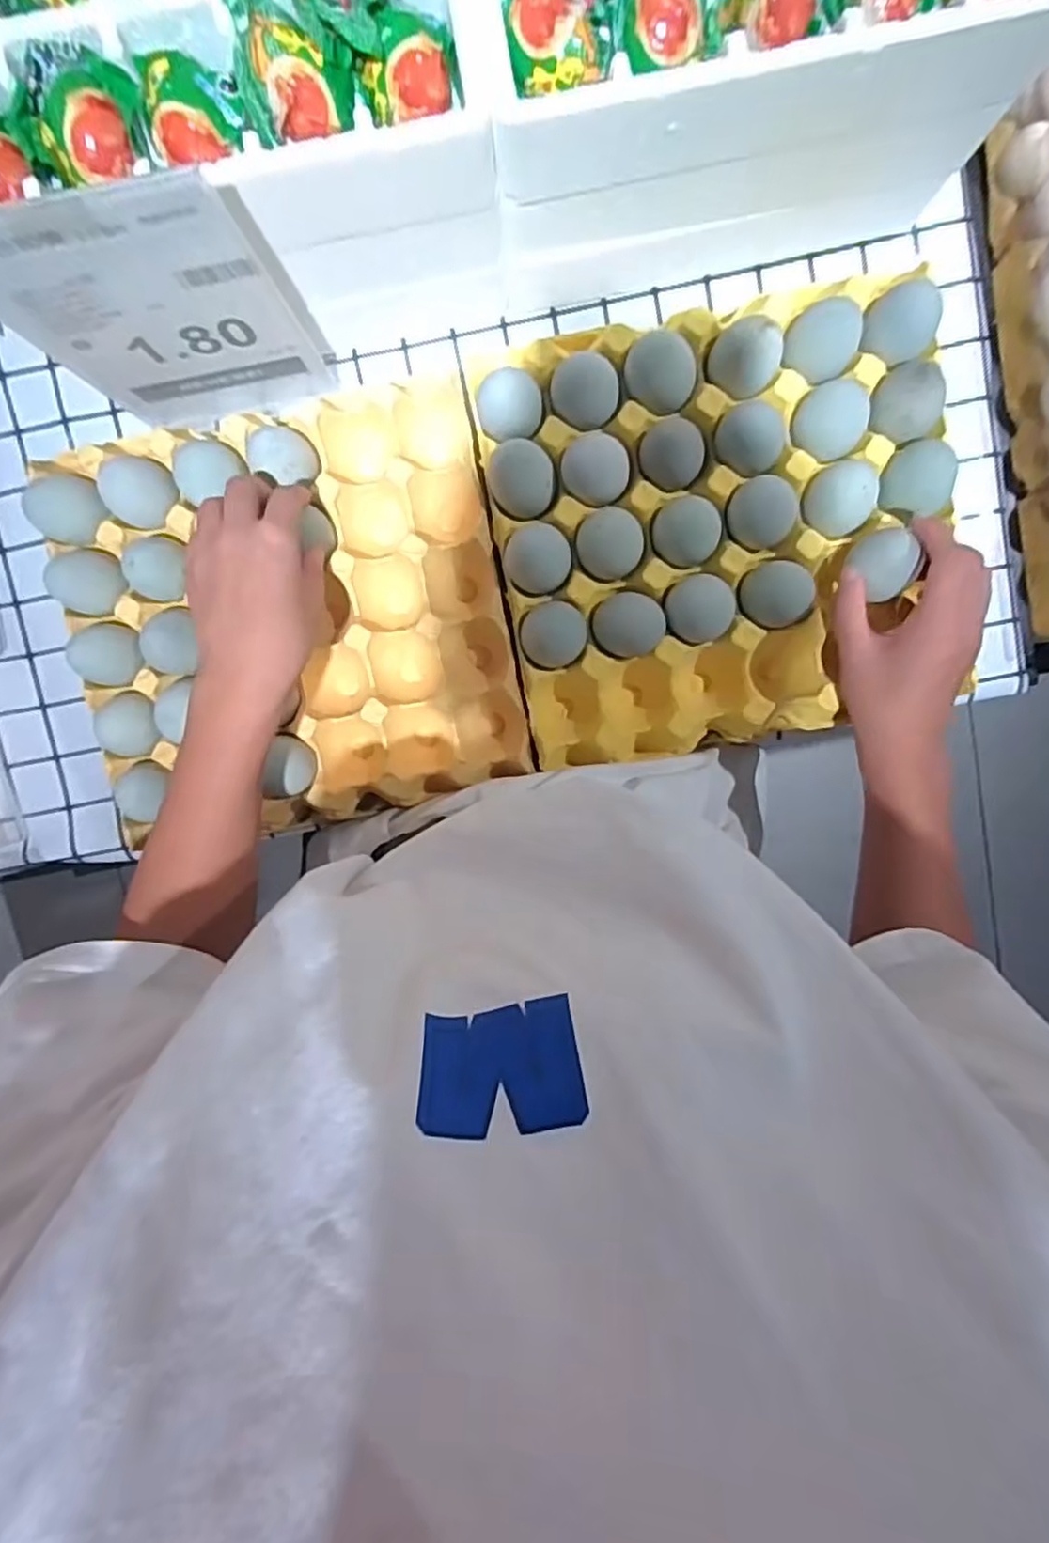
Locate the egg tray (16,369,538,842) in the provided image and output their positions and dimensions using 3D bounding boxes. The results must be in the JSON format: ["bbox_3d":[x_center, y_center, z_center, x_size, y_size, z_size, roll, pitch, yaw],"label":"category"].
[{"bbox_3d":[-0.158,-0.102,0.465,0.286,0.060,0.269,-12,97,2],"label":"egg tray"}]

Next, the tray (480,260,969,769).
[{"bbox_3d":[0.126,-0.154,0.448,0.278,0.056,0.268,-9,97,2],"label":"tray"}]

